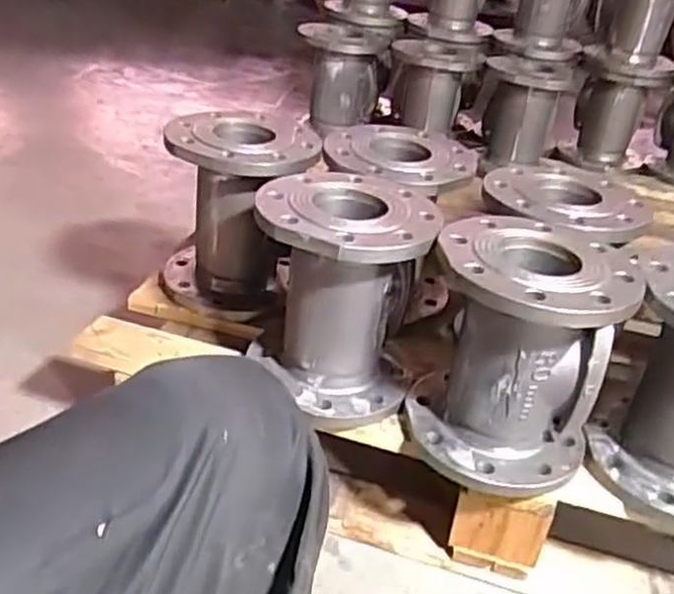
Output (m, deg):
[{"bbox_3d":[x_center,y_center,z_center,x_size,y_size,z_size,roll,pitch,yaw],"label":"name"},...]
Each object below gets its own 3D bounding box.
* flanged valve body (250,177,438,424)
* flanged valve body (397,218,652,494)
[{"bbox_3d":[0.004,-0.006,0.805,0.183,0.212,0.180,13,32,10],"label":"flanged valve body"},{"bbox_3d":[0.182,0.058,0.742,0.181,0.222,0.176,15,32,13],"label":"flanged valve body"}]

